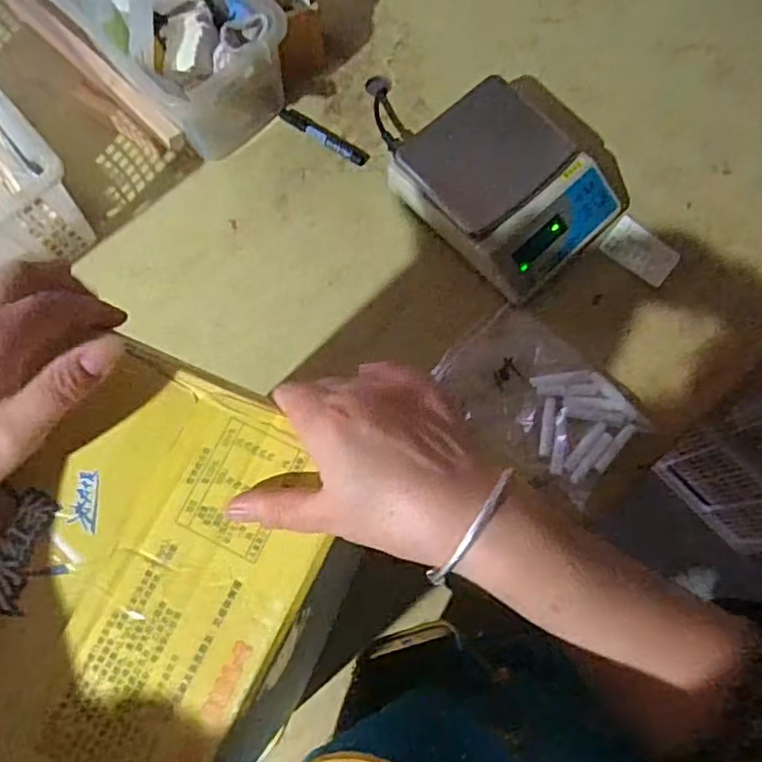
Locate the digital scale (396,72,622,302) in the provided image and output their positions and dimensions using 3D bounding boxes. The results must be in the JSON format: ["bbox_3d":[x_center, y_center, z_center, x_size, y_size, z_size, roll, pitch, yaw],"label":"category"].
[{"bbox_3d":[0.152,-0.247,0.793,0.203,0.079,0.244,-42,77,-10],"label":"digital scale"}]

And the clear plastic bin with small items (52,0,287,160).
[{"bbox_3d":[-0.261,-0.448,0.814,0.185,0.152,0.273,-42,77,-11],"label":"clear plastic bin with small items"}]

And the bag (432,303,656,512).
[{"bbox_3d":[0.188,0.023,0.742,0.157,0.022,0.224,-44,78,-11],"label":"bag"}]

